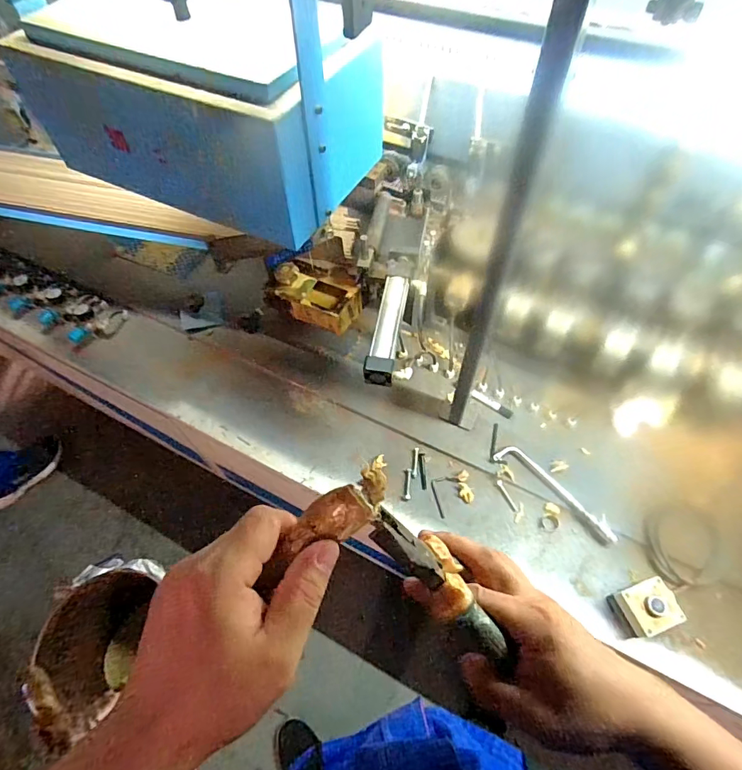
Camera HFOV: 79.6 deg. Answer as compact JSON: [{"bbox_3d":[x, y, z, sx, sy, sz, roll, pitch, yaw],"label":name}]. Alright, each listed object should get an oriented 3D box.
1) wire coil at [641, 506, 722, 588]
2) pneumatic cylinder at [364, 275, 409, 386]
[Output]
[{"bbox_3d":[0.591,0.300,0.841,0.139,0.025,0.140,0,58,1],"label":"wire coil"},{"bbox_3d":[0.030,-0.104,0.814,0.050,0.044,0.218,8,58,6],"label":"pneumatic cylinder"}]

